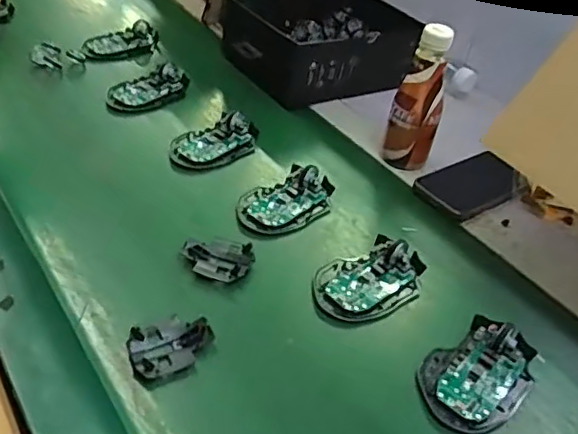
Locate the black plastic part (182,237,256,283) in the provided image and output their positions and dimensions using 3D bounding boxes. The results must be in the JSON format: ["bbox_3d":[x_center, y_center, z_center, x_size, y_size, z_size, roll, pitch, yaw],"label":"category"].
[{"bbox_3d":[-0.066,0.038,0.554,0.063,0.012,0.048,16,43,14],"label":"black plastic part"}]

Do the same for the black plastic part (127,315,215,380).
[{"bbox_3d":[-0.093,0.103,0.474,0.064,0.017,0.045,-18,46,-22],"label":"black plastic part"}]

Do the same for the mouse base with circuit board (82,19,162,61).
[{"bbox_3d":[-0.247,-0.258,0.875,0.109,0.027,0.054,-19,46,-23],"label":"mouse base with circuit board"}]

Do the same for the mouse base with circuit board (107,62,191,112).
[{"bbox_3d":[-0.183,-0.169,0.780,0.057,0.028,0.110,34,50,30],"label":"mouse base with circuit board"}]

